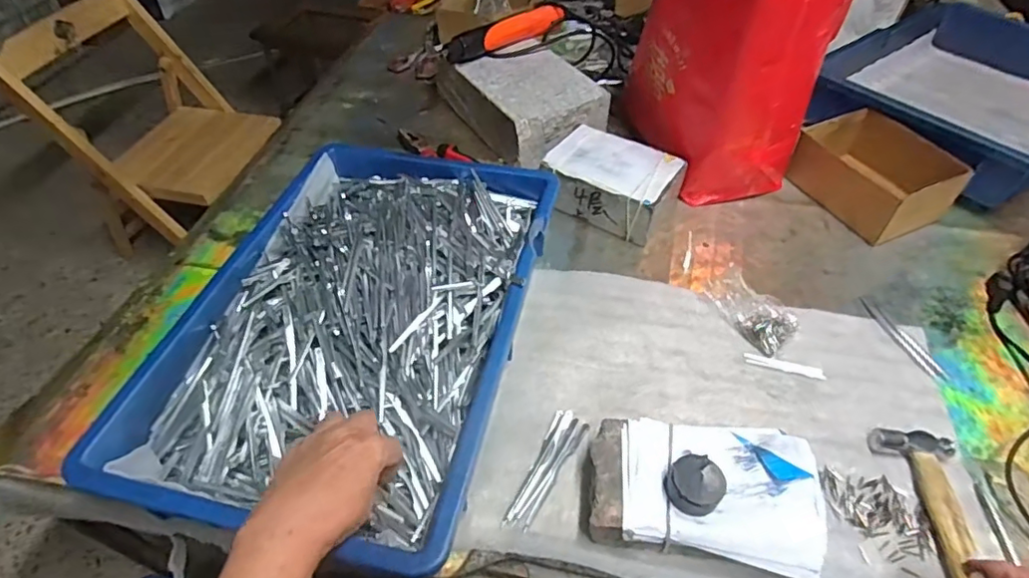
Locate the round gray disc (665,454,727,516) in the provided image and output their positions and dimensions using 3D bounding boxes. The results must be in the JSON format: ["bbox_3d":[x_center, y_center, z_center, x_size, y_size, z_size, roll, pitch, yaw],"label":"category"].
[{"bbox_3d":[0.132,0.144,0.417,0.038,0.018,0.044,16,50,15],"label":"round gray disc"}]

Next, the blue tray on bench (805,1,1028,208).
[{"bbox_3d":[0.645,-0.293,0.793,0.439,0.082,0.293,-31,55,-25],"label":"blue tray on bench"}]

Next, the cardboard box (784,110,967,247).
[{"bbox_3d":[0.430,-0.139,0.684,0.111,0.066,0.159,-22,51,-17],"label":"cardboard box"}]

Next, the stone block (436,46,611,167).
[{"bbox_3d":[0.007,-0.272,0.806,0.143,0.079,0.233,-26,52,-21],"label":"stone block"}]

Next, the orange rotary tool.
[{"bbox_3d":[-0.010,-0.352,0.776,0.201,0.034,0.031,-29,54,-24],"label":"orange rotary tool"}]

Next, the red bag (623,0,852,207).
[{"bbox_3d":[0.251,-0.285,0.658,0.201,0.268,0.243,11,49,12],"label":"red bag"}]

